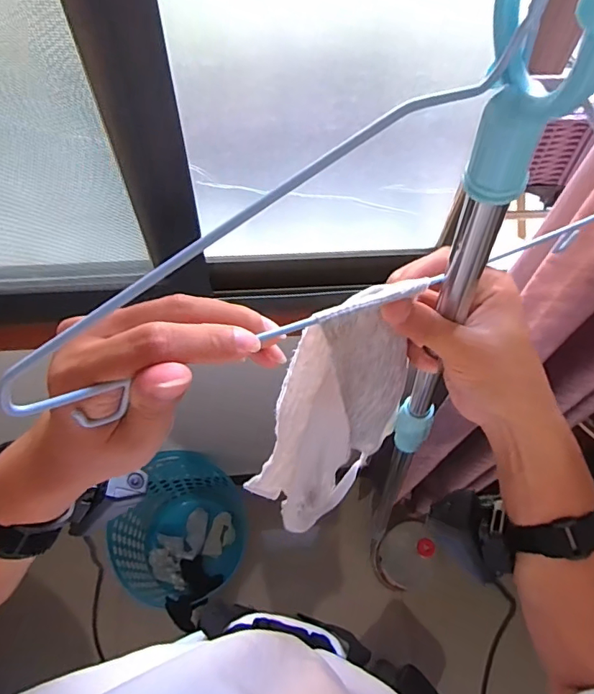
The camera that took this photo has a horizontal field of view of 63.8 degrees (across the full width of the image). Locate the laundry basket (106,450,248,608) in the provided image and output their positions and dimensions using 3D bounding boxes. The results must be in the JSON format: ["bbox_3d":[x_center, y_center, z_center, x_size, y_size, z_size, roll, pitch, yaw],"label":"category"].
[{"bbox_3d":[-0.326,0.504,1.351,0.341,0.265,0.376,30,63,14],"label":"laundry basket"}]

